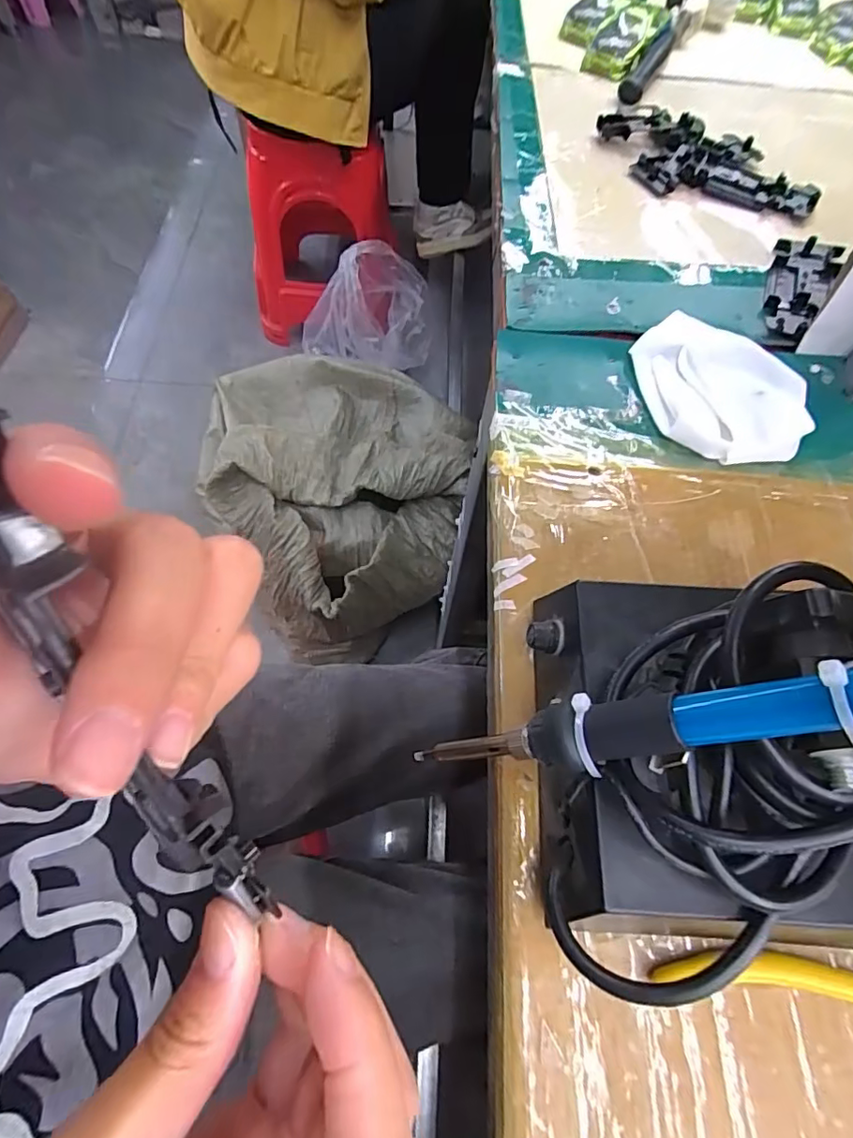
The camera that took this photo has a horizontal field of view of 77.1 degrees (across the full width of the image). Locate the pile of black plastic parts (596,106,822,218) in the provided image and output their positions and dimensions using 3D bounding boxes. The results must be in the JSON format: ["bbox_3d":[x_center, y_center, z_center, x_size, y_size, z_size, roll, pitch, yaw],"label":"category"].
[{"bbox_3d":[0.246,-0.365,0.475,0.185,0.017,0.101,14,63,5],"label":"pile of black plastic parts"}]

